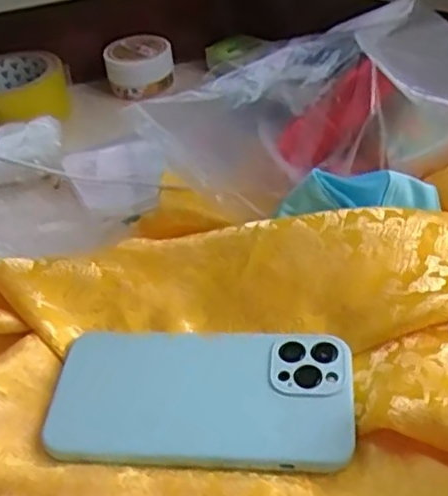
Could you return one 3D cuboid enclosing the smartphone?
[{"bbox_3d":[-0.013,0.080,0.367,0.161,0.015,0.080,-1,40,7],"label":"smartphone"}]

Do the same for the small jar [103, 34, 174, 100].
[{"bbox_3d":[-0.084,-0.182,0.666,0.064,0.037,0.066,-4,40,3],"label":"small jar"}]

